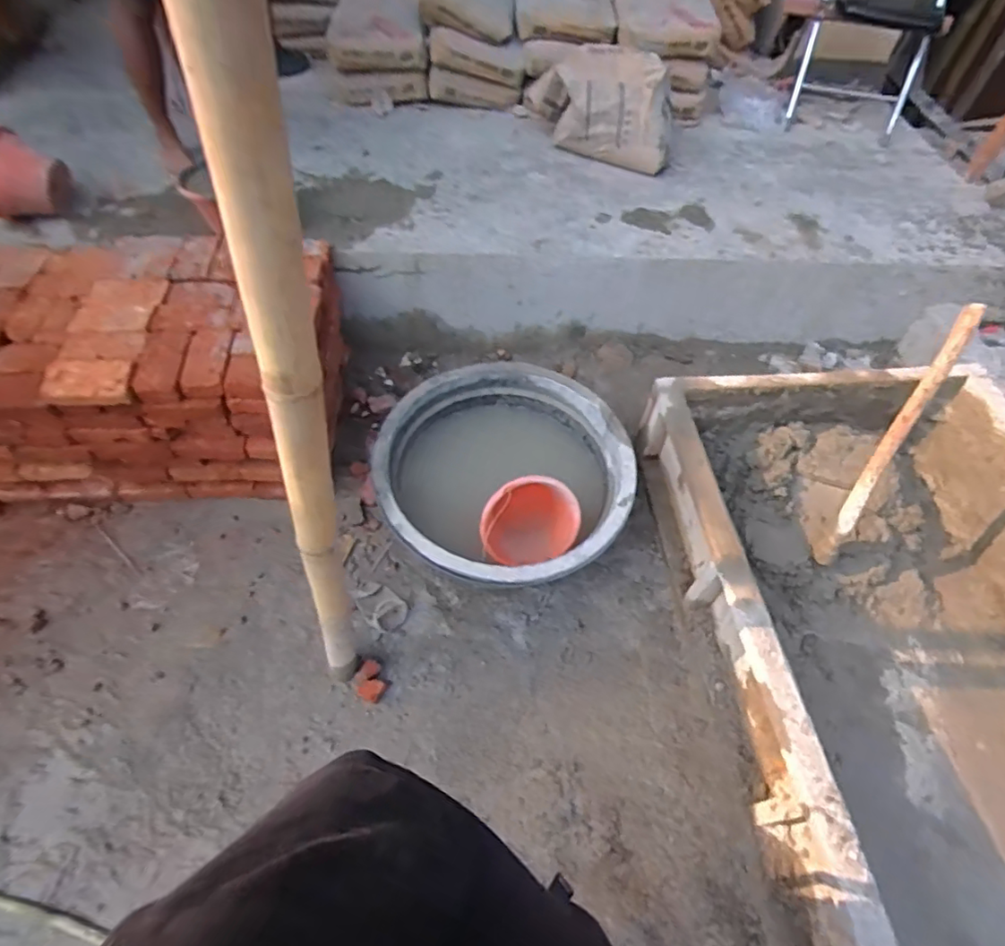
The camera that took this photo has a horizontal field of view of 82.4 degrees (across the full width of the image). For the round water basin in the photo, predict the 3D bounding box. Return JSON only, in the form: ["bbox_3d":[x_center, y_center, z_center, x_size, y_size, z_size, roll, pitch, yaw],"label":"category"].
[{"bbox_3d":[0.002,0.010,1.697,0.697,0.286,0.752,-2,55,-5],"label":"round water basin"}]

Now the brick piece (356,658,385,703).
[{"bbox_3d":[-0.340,0.533,1.468,0.067,0.035,0.096,-18,58,-15],"label":"brick piece"}]

